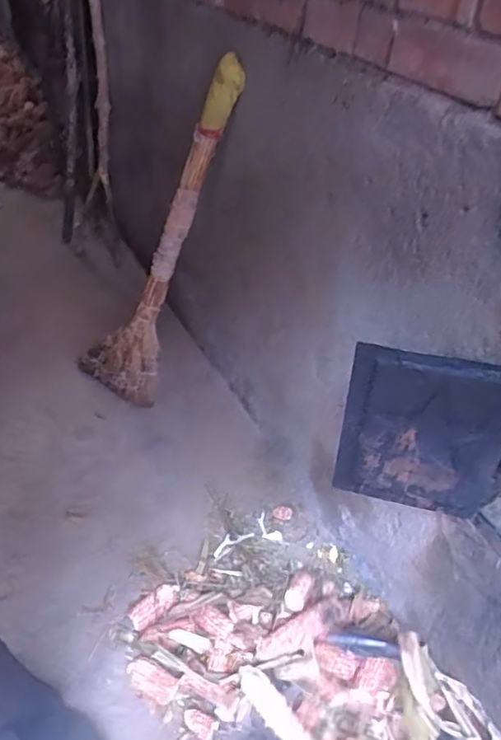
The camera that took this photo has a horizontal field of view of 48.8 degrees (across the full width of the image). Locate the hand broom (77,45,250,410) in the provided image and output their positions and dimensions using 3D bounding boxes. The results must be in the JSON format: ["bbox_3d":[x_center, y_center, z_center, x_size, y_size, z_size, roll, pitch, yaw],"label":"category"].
[{"bbox_3d":[-0.190,-0.262,1.177,0.095,0.775,0.190,3,35,-39],"label":"hand broom"}]

